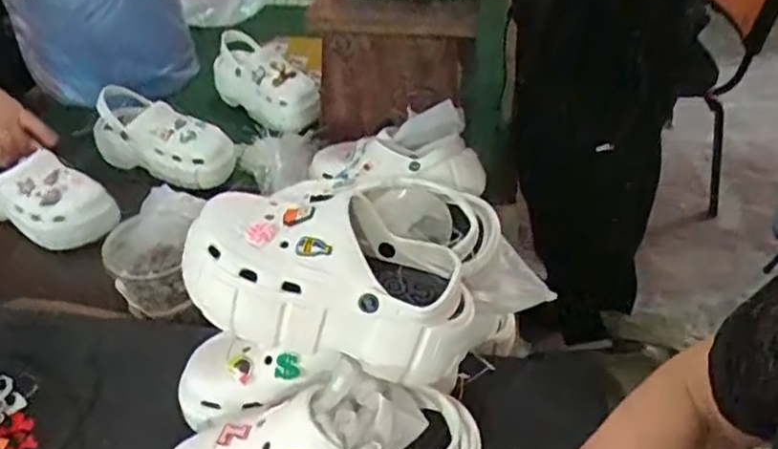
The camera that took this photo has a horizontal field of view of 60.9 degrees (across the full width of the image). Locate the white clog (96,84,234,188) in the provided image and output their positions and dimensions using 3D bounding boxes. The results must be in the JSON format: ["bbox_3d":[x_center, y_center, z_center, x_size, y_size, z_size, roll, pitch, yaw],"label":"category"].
[{"bbox_3d":[-0.400,-0.157,1.178,0.258,0.116,0.106,12,42,16],"label":"white clog"}]

